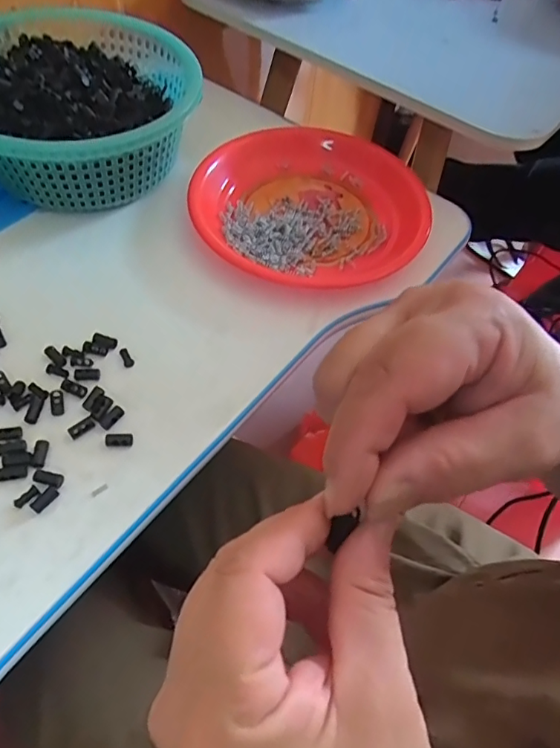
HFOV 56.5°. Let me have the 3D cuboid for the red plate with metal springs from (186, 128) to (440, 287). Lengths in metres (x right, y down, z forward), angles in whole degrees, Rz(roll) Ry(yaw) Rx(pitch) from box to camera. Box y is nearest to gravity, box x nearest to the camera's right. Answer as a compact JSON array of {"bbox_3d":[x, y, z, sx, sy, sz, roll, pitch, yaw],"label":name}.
[{"bbox_3d":[0.030,-0.167,0.500,0.217,0.041,0.212,2,54,-3],"label":"red plate with metal springs"}]

